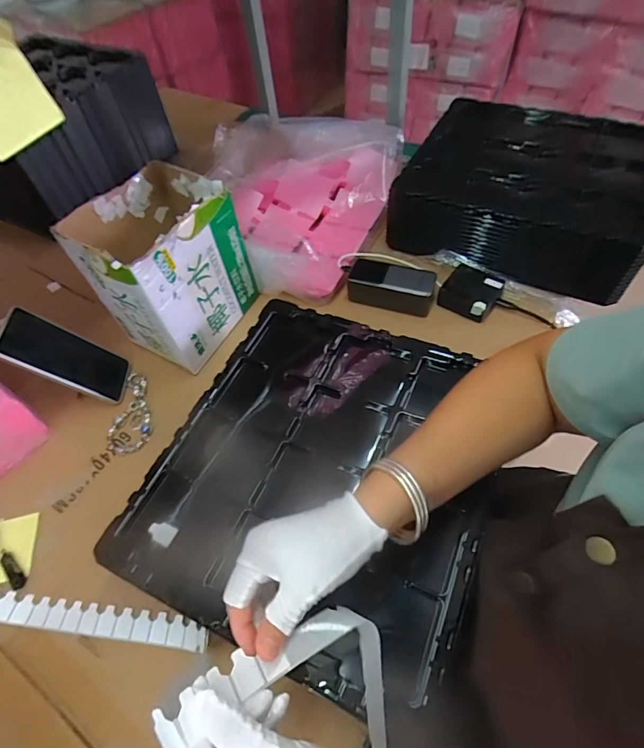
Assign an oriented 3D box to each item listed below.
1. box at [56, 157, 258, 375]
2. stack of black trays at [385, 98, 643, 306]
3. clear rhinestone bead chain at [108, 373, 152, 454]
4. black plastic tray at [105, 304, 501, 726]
[{"bbox_3d":[-0.219,-0.152,0.615,0.167,0.203,0.186,26,61,21],"label":"box"},{"bbox_3d":[0.354,-0.325,0.738,0.373,0.106,0.372,23,60,19],"label":"stack of black trays"},{"bbox_3d":[-0.272,0.054,0.602,0.058,0.004,0.126,-15,56,-6],"label":"clear rhinestone bead chain"},{"bbox_3d":[0.002,0.091,0.462,0.326,0.024,0.369,19,59,17],"label":"black plastic tray"}]

